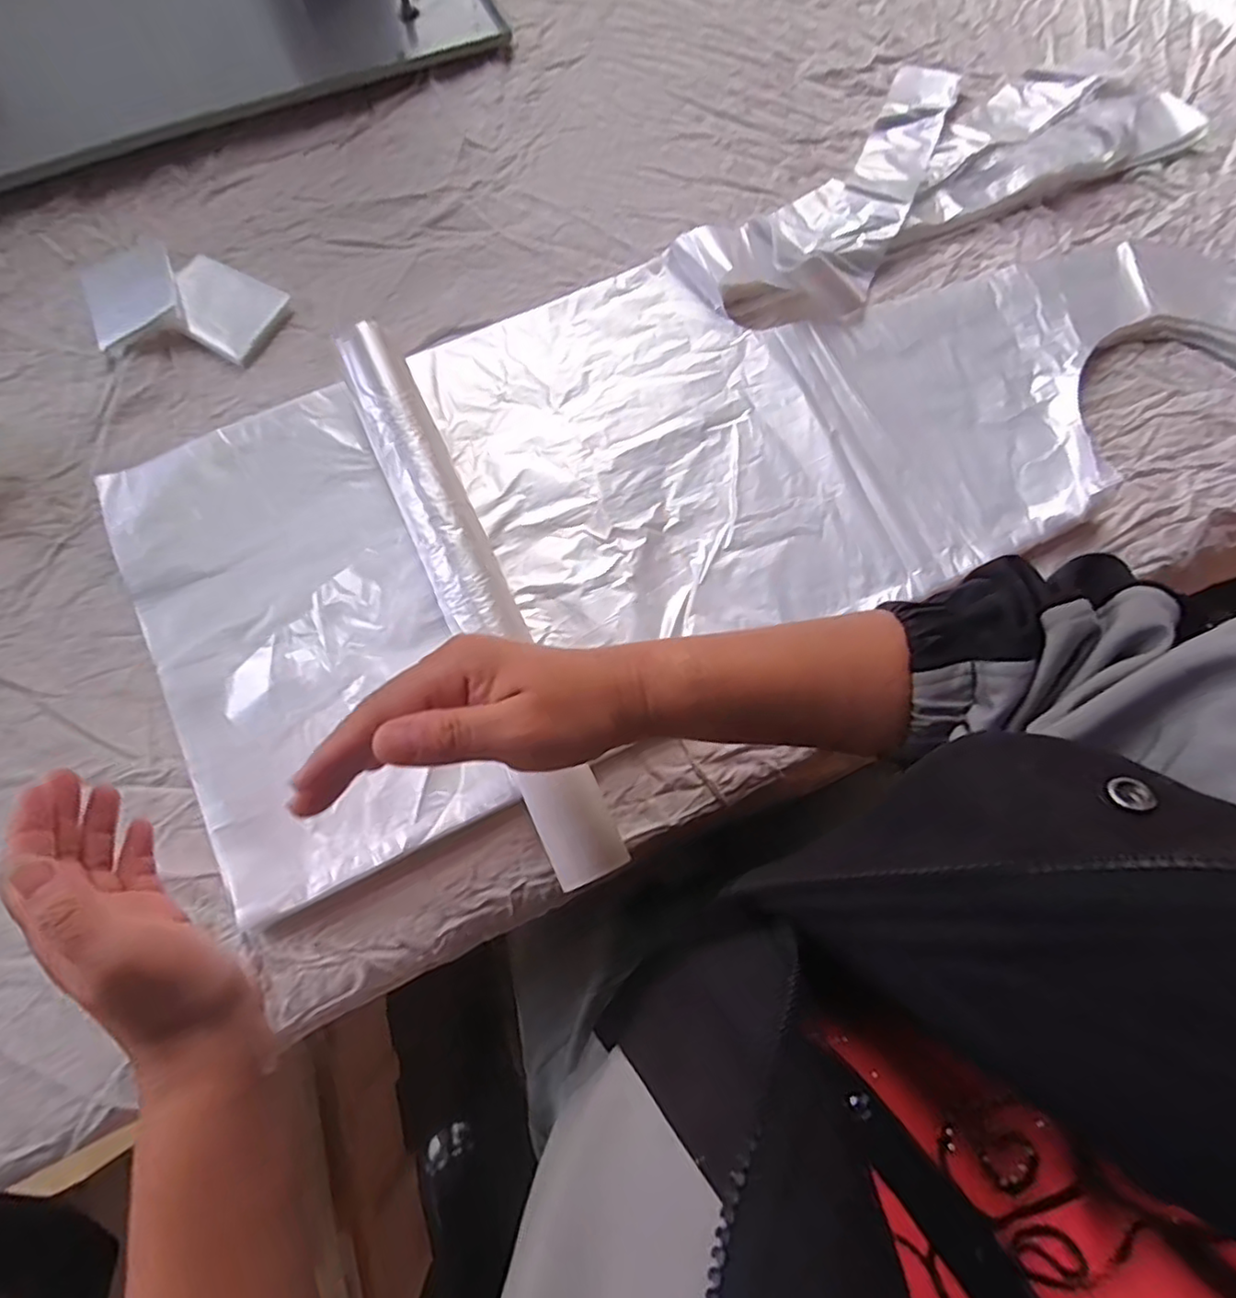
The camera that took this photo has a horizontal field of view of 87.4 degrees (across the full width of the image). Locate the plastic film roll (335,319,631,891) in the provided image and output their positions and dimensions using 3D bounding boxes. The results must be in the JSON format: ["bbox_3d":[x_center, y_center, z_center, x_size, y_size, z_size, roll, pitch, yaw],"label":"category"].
[{"bbox_3d":[-0.090,-0.041,0.390,0.040,0.041,0.370,-24,75,-7],"label":"plastic film roll"}]

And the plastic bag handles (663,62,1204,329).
[{"bbox_3d":[0.239,-0.381,0.506,0.433,0.028,0.164,-31,76,-9],"label":"plastic bag handles"}]

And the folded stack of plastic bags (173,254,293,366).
[{"bbox_3d":[-0.290,-0.250,0.474,0.084,0.009,0.064,26,75,7],"label":"folded stack of plastic bags"}]

